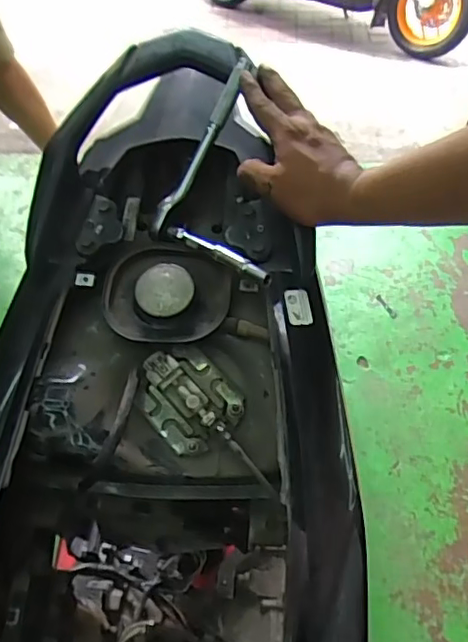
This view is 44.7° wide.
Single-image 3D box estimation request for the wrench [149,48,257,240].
[{"bbox_3d":[-0.033,-0.172,0.553,0.029,0.022,0.200,30,96,21],"label":"wrench"}]

